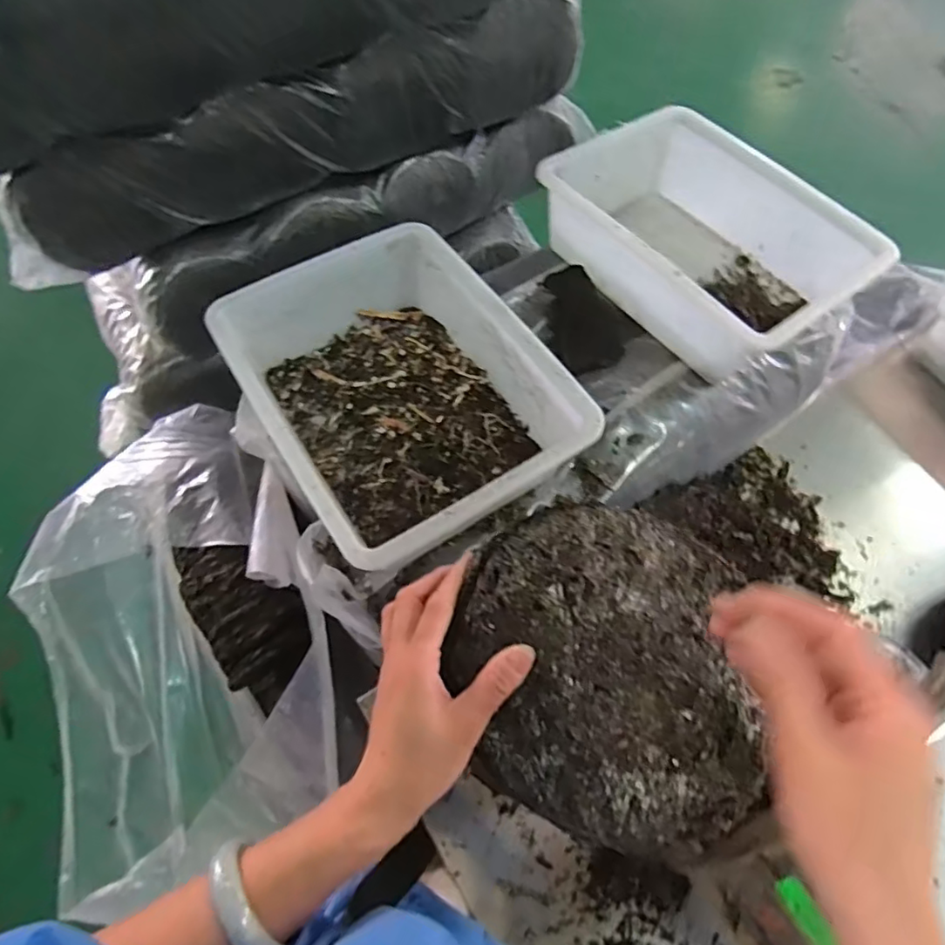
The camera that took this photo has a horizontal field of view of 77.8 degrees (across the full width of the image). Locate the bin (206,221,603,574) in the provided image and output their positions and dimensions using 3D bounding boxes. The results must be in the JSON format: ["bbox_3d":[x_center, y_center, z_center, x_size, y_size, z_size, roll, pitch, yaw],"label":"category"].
[{"bbox_3d":[-0.077,-0.085,0.623,0.276,0.122,0.333,-32,72,-15],"label":"bin"}]

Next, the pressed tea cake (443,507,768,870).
[{"bbox_3d":[0.075,0.112,0.350,0.169,0.023,0.189,3,67,-1],"label":"pressed tea cake"}]

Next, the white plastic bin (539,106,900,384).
[{"bbox_3d":[0.283,-0.289,0.734,0.271,0.133,0.345,-35,73,-16],"label":"white plastic bin"}]

